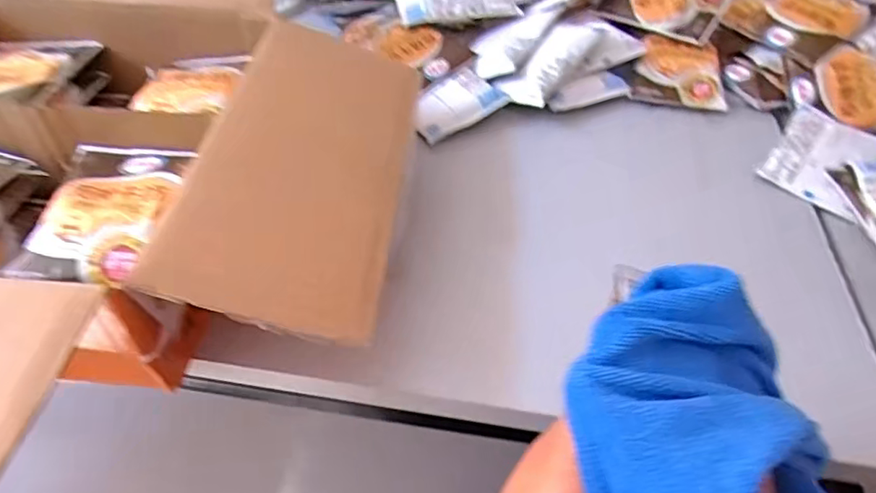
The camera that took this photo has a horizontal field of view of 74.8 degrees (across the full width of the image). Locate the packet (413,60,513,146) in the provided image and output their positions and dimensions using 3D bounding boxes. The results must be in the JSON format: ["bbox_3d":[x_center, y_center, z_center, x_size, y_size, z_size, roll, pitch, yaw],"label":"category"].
[{"bbox_3d":[0.014,-0.145,0.576,0.100,0.024,0.064,-29,54,-26],"label":"packet"}]

